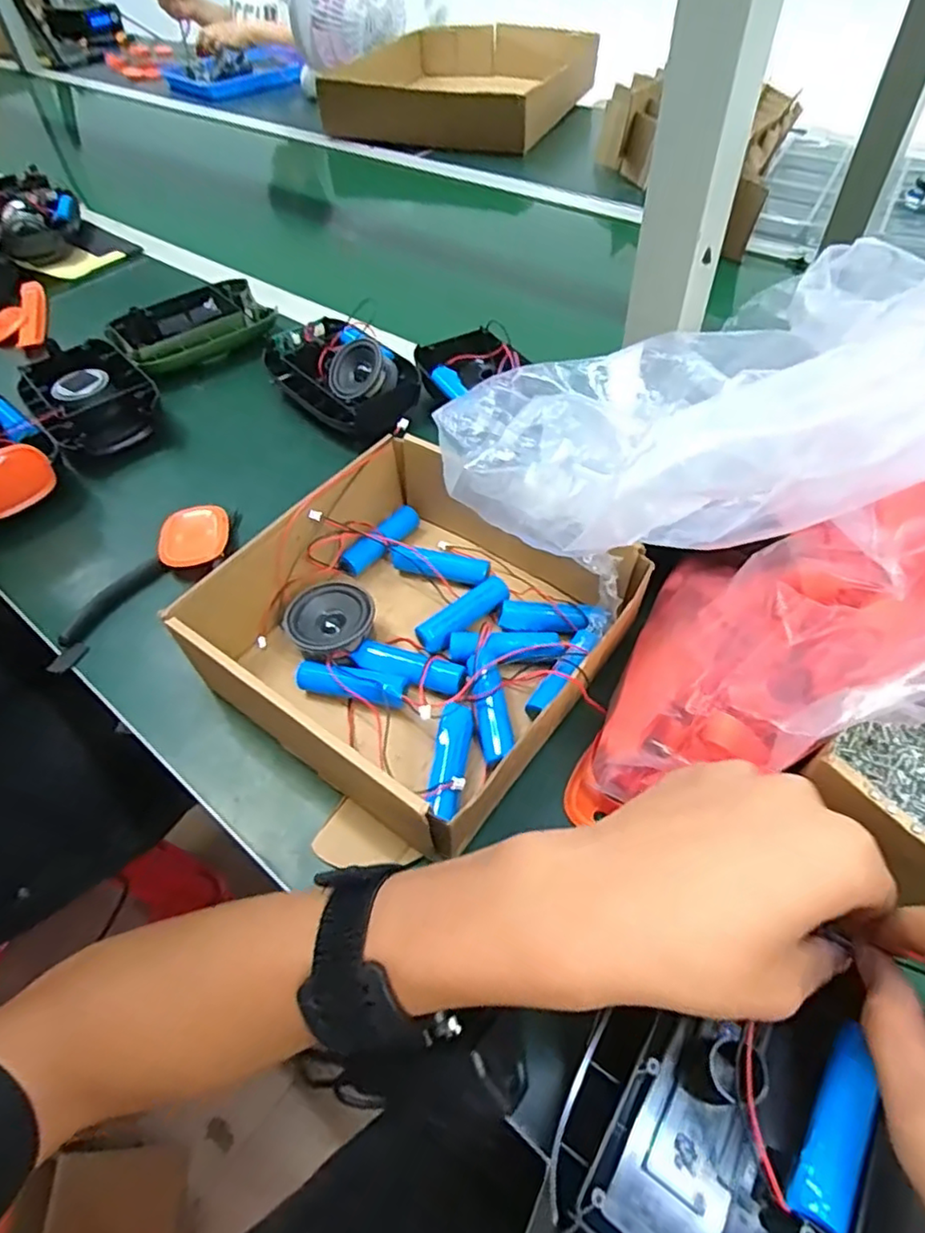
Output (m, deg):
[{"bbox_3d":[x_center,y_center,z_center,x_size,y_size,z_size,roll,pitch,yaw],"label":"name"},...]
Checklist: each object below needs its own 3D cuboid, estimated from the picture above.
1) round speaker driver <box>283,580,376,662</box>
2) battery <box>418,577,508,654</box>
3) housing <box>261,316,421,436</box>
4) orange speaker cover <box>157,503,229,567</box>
[{"bbox_3d":[-0.082,0.007,0.401,0.053,0.034,0.052,-1,51,1],"label":"round speaker driver"},{"bbox_3d":[0.001,0.000,0.409,0.067,0.019,0.020,-34,57,-23],"label":"battery"},{"bbox_3d":[-0.103,-0.212,0.576,0.095,0.062,0.175,-32,57,-22],"label":"housing"},{"bbox_3d":[-0.199,-0.060,0.471,0.047,0.010,0.057,-12,55,-4],"label":"orange speaker cover"}]

